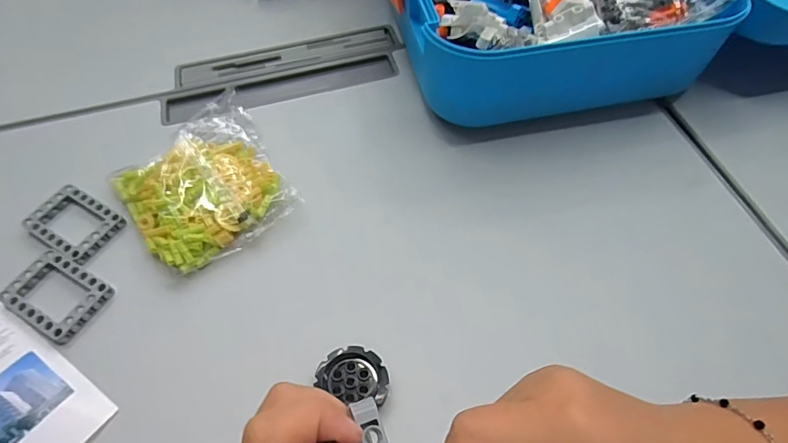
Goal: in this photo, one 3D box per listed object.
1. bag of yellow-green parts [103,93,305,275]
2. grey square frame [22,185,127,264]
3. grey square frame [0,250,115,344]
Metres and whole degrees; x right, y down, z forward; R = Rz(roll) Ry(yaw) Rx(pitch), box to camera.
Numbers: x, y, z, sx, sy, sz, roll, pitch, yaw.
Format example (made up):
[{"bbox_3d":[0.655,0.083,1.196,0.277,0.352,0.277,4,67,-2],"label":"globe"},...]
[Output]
[{"bbox_3d":[-0.158,-0.032,0.396,0.128,0.037,0.134,-36,62,-20],"label":"bag of yellow-green parts"},{"bbox_3d":[-0.268,0.001,0.390,0.074,0.006,0.052,26,61,18],"label":"grey square frame"},{"bbox_3d":[-0.258,0.055,0.356,0.075,0.006,0.053,25,61,17],"label":"grey square frame"}]

